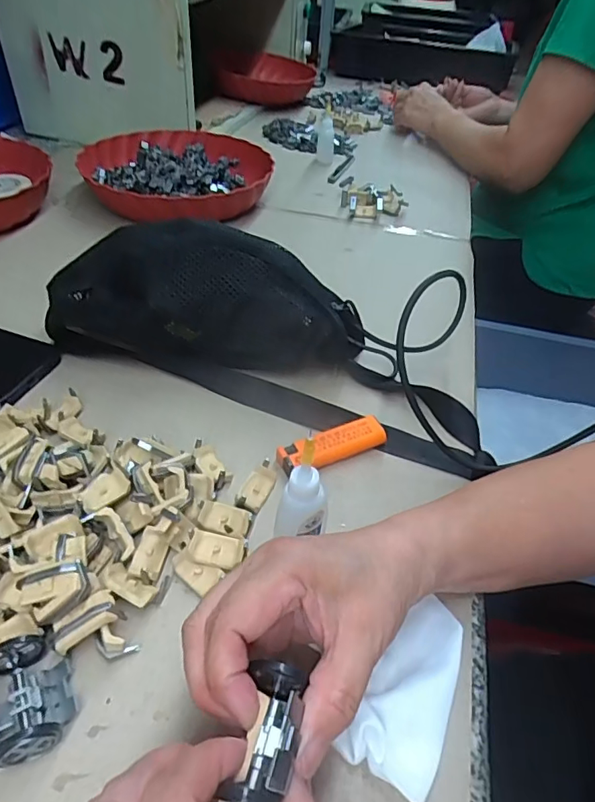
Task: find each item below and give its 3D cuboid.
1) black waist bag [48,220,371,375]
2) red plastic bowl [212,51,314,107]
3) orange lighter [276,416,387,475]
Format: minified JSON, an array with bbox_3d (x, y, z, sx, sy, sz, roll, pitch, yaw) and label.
[{"bbox_3d":[-0.077,-0.079,0.410,0.266,0.089,0.073,6,44,1],"label":"black waist bag"},{"bbox_3d":[-0.064,-0.702,1.088,0.198,0.074,0.234,8,44,0],"label":"red plastic bowl"},{"bbox_3d":[0.025,0.032,0.367,0.081,0.013,0.023,-17,48,-21],"label":"orange lighter"}]

